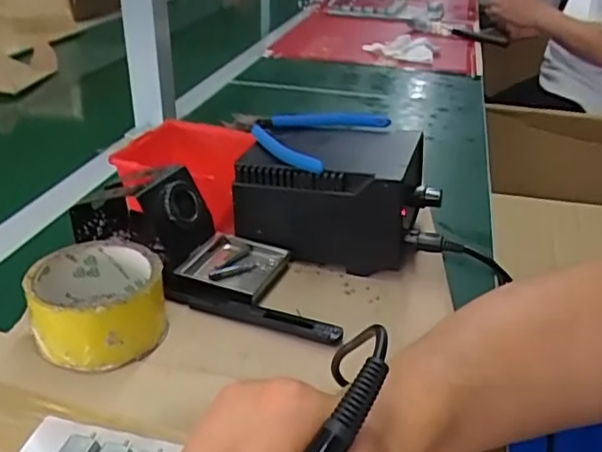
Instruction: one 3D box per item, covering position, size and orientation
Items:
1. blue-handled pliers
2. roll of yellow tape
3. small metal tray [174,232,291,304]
[{"bbox_3d":[-0.007,-0.087,0.533,0.132,0.023,0.115,22,34,34],"label":"blue-handled pliers"},{"bbox_3d":[-0.136,0.052,0.412,0.083,0.054,0.083,-7,29,-16],"label":"roll of yellow tape"},{"bbox_3d":[-0.051,0.033,0.485,0.068,0.017,0.070,13,30,20],"label":"small metal tray"}]

